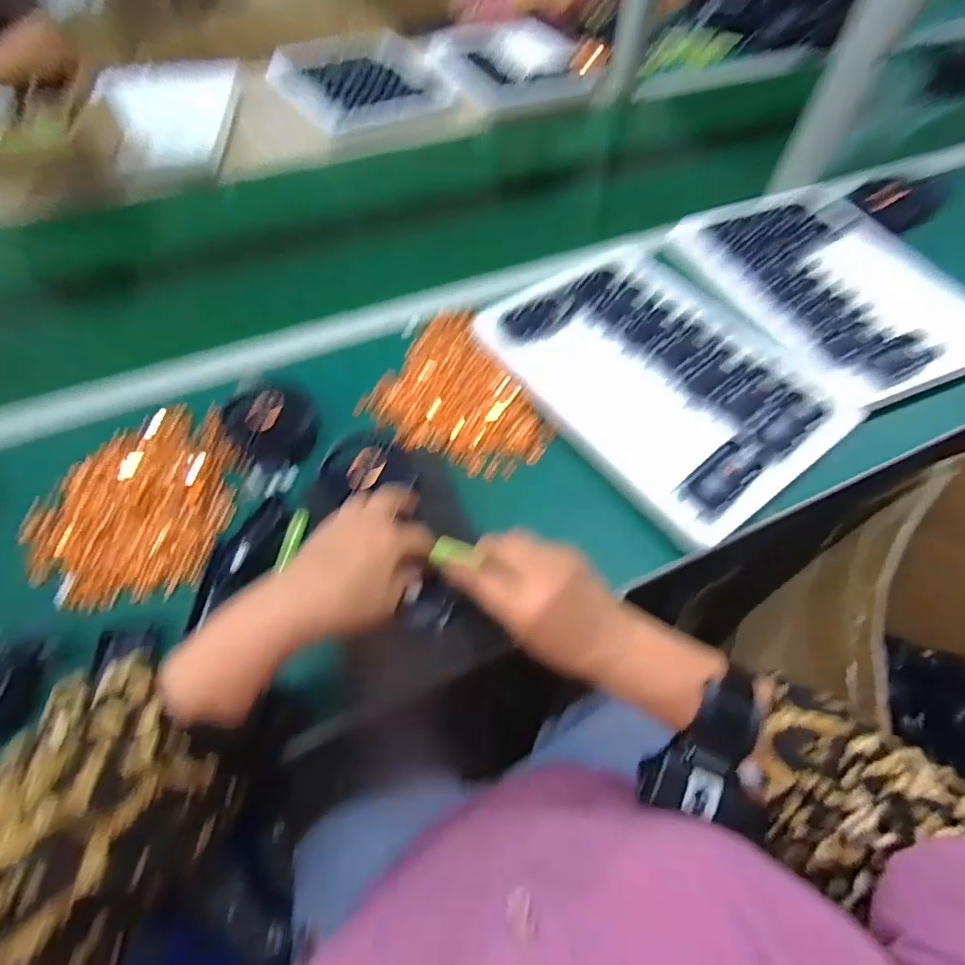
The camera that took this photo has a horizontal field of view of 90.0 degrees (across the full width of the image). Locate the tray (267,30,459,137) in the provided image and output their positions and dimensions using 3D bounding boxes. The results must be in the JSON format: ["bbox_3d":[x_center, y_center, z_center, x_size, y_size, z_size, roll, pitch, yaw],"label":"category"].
[{"bbox_3d":[-0.222,-0.757,0.906,0.287,0.051,0.314,-27,62,-17],"label":"tray"}]

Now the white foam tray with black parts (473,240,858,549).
[{"bbox_3d":[0.188,-0.123,0.540,0.260,0.035,0.354,-34,64,-20],"label":"white foam tray with black parts"}]

